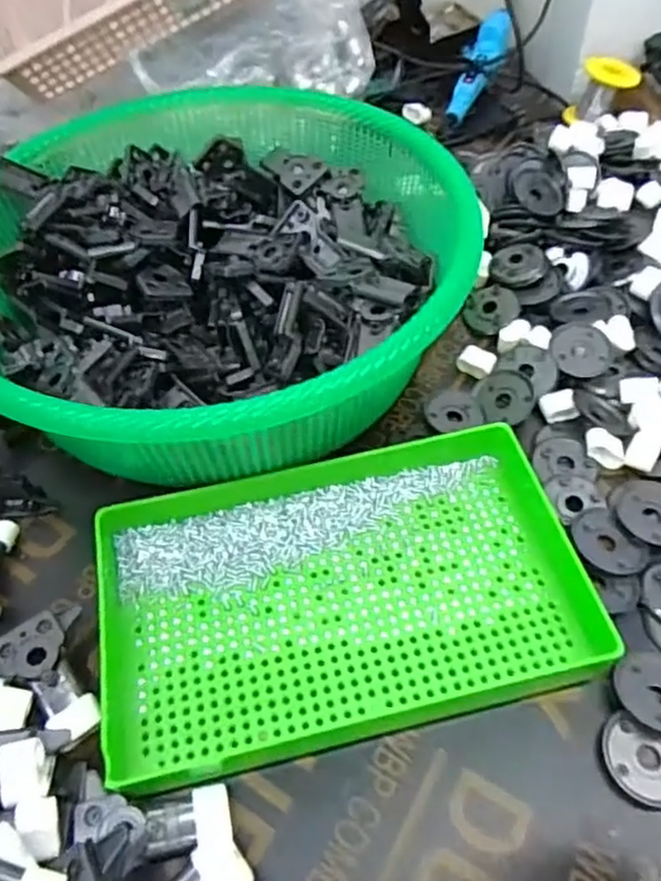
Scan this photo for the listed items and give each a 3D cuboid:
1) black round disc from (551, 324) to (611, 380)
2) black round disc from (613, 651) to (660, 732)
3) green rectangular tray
[{"bbox_3d":[0.172,-0.063,0.470,0.040,0.005,0.040,0,73,1],"label":"black round disc"},{"bbox_3d":[0.164,0.124,0.342,0.041,0.006,0.040,-2,52,2],"label":"black round disc"},{"bbox_3d":[0.009,0.073,0.370,0.254,0.032,0.155,-13,55,-7],"label":"green rectangular tray"}]

